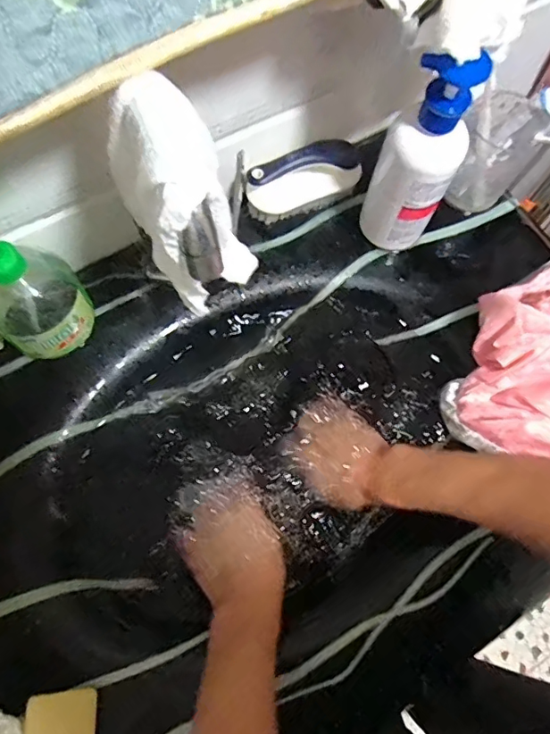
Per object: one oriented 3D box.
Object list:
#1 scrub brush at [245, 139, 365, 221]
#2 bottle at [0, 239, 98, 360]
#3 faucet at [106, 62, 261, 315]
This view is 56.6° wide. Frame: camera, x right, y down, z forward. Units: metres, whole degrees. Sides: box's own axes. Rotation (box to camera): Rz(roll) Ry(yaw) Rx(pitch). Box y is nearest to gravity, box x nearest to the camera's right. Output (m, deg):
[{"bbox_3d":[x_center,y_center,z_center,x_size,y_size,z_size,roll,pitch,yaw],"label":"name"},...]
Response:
[{"bbox_3d":[0.033,-0.206,0.556,0.129,0.064,0.045,-18,73,-8],"label":"scrub brush"},{"bbox_3d":[-0.217,-0.065,0.453,0.074,0.177,0.084,44,75,12],"label":"bottle"},{"bbox_3d":[-0.058,-0.106,0.339,0.080,0.120,0.106,-12,72,-6],"label":"faucet"}]

